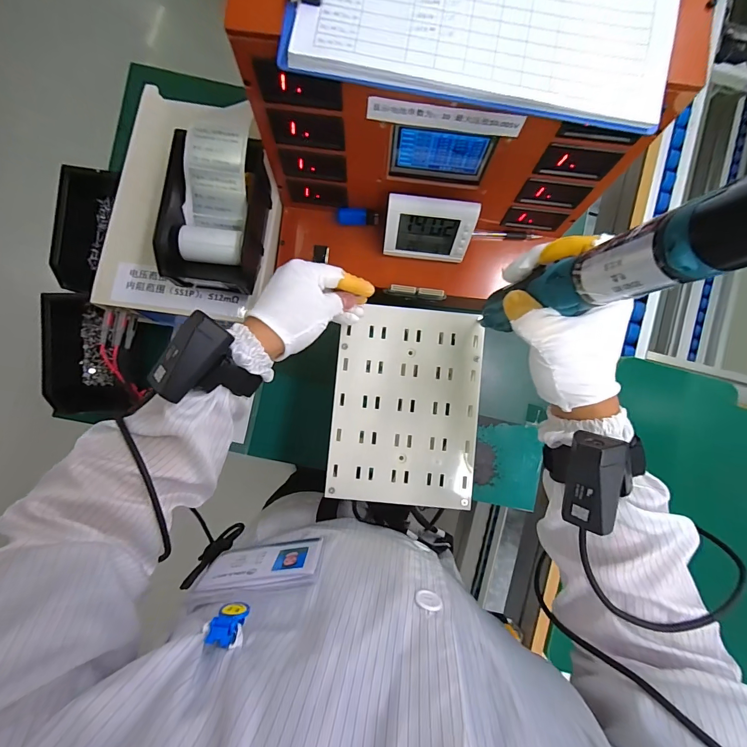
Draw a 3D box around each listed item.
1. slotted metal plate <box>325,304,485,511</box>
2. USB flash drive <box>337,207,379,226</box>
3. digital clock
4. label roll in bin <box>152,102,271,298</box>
[{"bbox_3d":[0.040,0.039,0.437,0.171,0.008,0.231,5,89,-1],"label":"slotted metal plate"},{"bbox_3d":[-0.021,-0.216,0.502,0.056,0.028,0.007,5,52,-1],"label":"USB flash drive"},{"bbox_3d":[0.071,-0.190,0.477,0.112,0.091,0.027,7,62,0],"label":"digital clock"},{"bbox_3d":[-0.191,-0.202,0.449,0.105,0.060,0.196,5,89,-1],"label":"label roll in bin"}]

